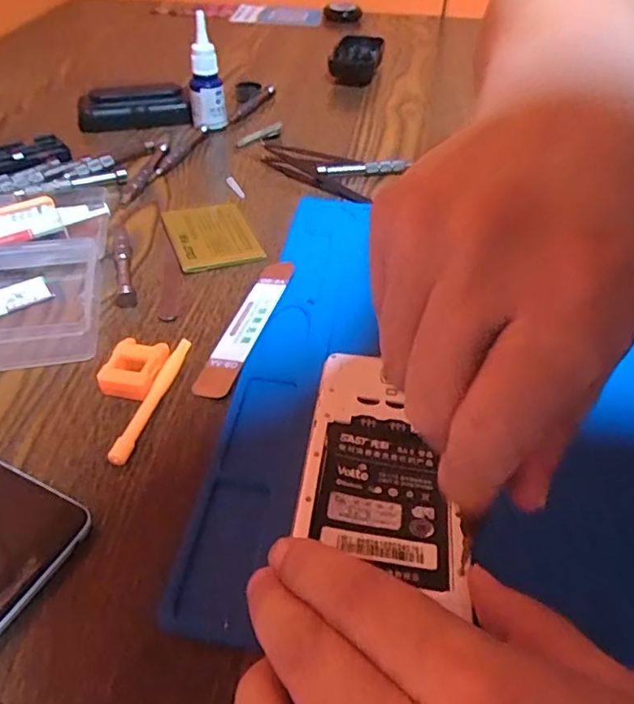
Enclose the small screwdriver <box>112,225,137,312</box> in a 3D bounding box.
[{"bbox_3d":[-0.125,-0.061,0.368,0.012,0.012,0.094,-10,44,-13],"label":"small screwdriver"}]

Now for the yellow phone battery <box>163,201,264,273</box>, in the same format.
[{"bbox_3d":[-0.073,-0.080,0.394,0.055,0.006,0.071,-14,45,-18],"label":"yellow phone battery"}]

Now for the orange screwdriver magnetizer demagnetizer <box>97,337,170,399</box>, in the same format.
[{"bbox_3d":[-0.093,0.010,0.293,0.027,0.013,0.033,9,43,6],"label":"orange screwdriver magnetizer demagnetizer"}]

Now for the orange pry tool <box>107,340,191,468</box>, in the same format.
[{"bbox_3d":[-0.080,0.022,0.283,0.009,0.010,0.082,10,43,7],"label":"orange pry tool"}]

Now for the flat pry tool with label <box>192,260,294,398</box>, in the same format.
[{"bbox_3d":[-0.039,-0.018,0.328,0.021,0.004,0.115,8,45,16],"label":"flat pry tool with label"}]

